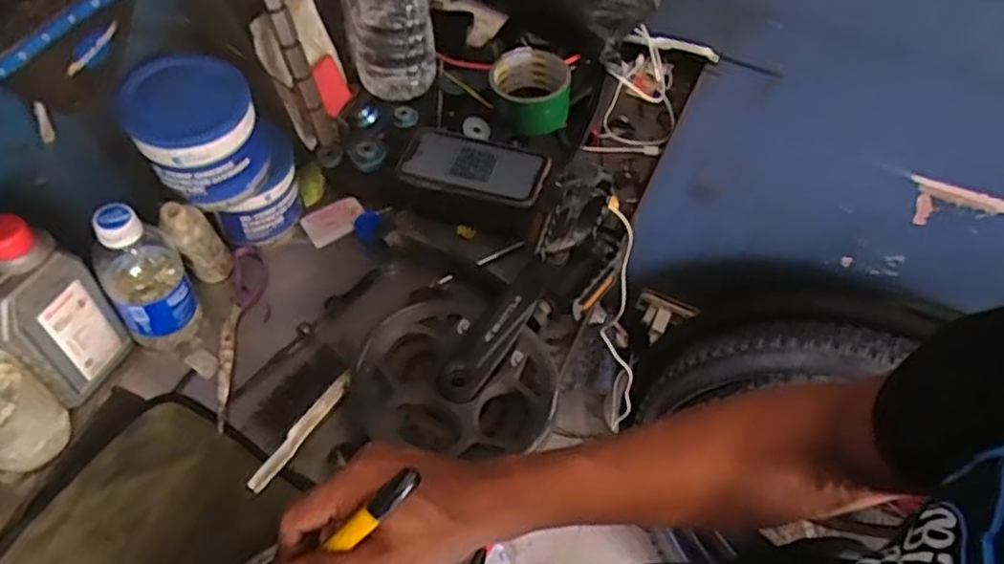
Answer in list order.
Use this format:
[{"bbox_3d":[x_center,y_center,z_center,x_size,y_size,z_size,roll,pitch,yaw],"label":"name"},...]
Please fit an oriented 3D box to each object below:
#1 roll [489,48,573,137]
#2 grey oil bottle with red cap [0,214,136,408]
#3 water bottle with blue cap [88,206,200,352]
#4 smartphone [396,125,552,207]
[{"bbox_3d":[0.031,-0.210,0.765,0.089,0.057,0.091,2,55,-3],"label":"roll"},{"bbox_3d":[-0.364,0.025,0.543,0.052,0.168,0.081,25,57,12],"label":"grey oil bottle with red cap"},{"bbox_3d":[-0.303,-0.002,0.584,0.064,0.159,0.058,-29,63,-22],"label":"water bottle with blue cap"},{"bbox_3d":[-0.027,-0.125,0.717,0.155,0.013,0.085,14,54,14],"label":"smartphone"}]

